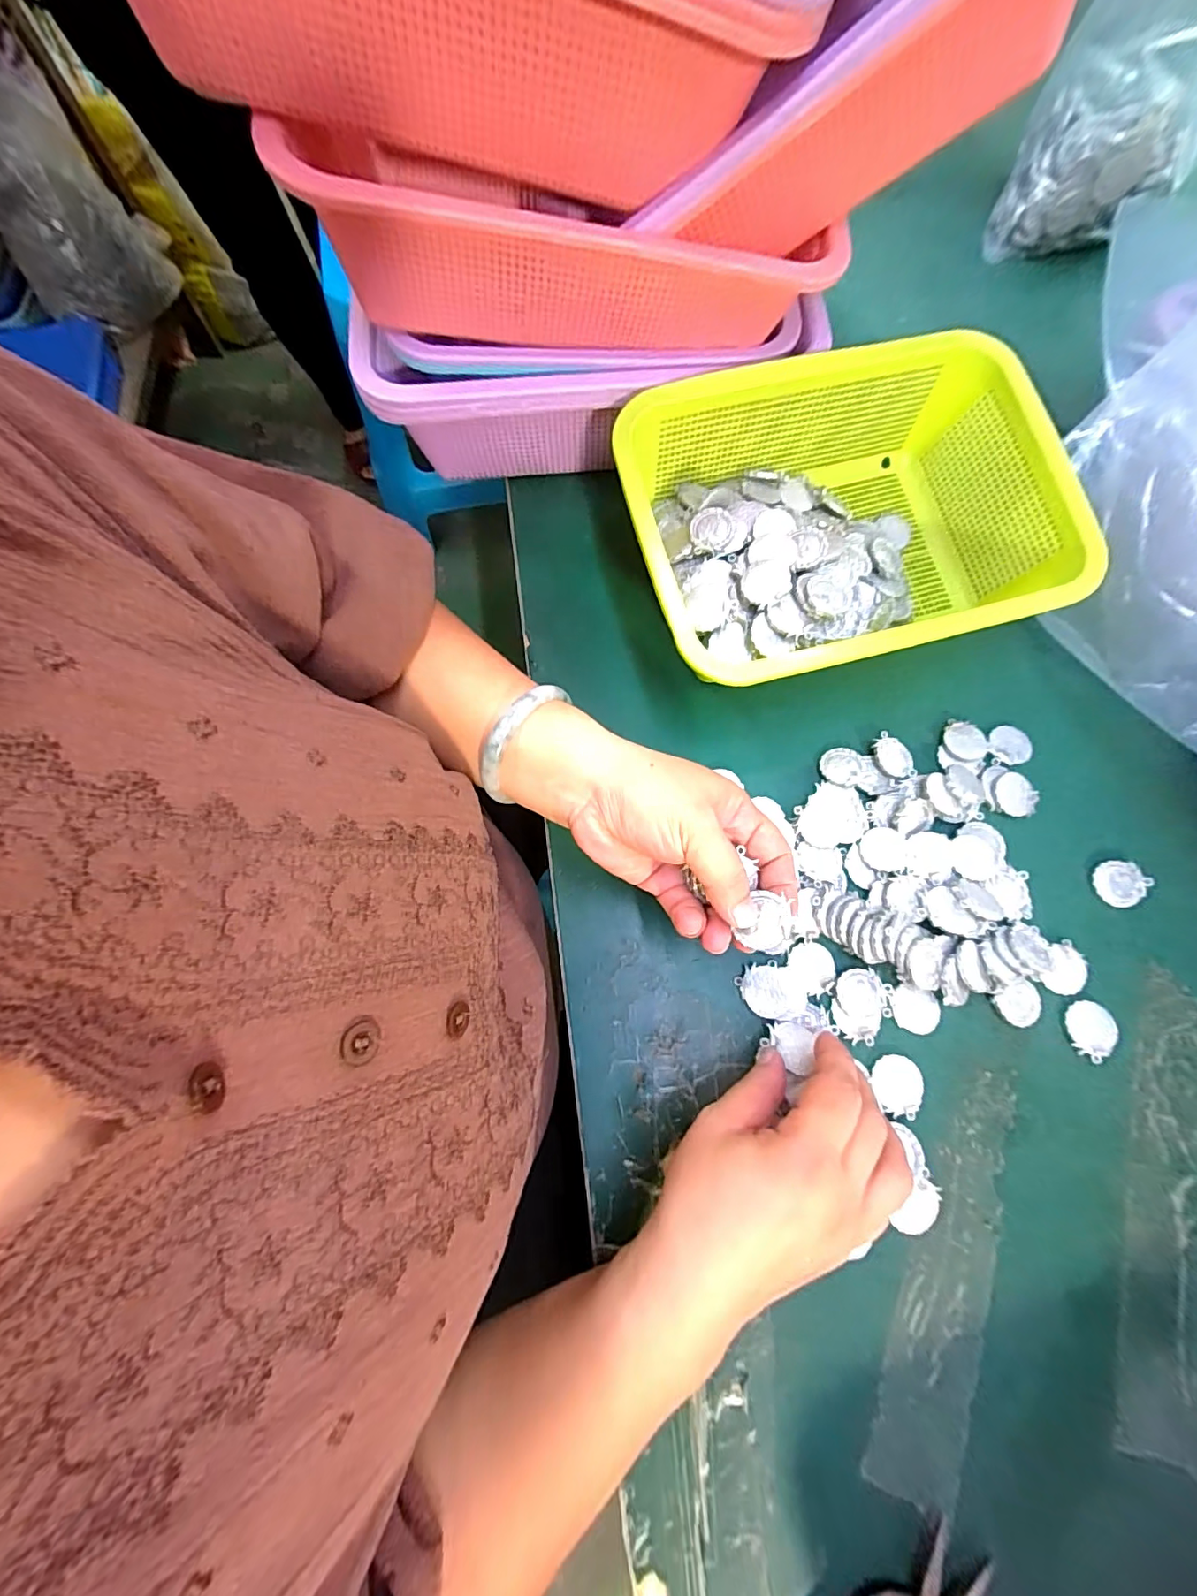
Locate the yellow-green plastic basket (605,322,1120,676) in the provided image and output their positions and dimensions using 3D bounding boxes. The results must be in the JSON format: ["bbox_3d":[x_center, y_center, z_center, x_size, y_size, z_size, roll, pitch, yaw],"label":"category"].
[{"bbox_3d":[0.157,-0.173,0.341,0.264,0.089,0.193,-15,74,-5],"label":"yellow-green plastic basket"}]

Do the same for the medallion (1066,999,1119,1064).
[{"bbox_3d":[0.283,0.134,0.297,0.028,0.004,0.031,5,74,1],"label":"medallion"}]

